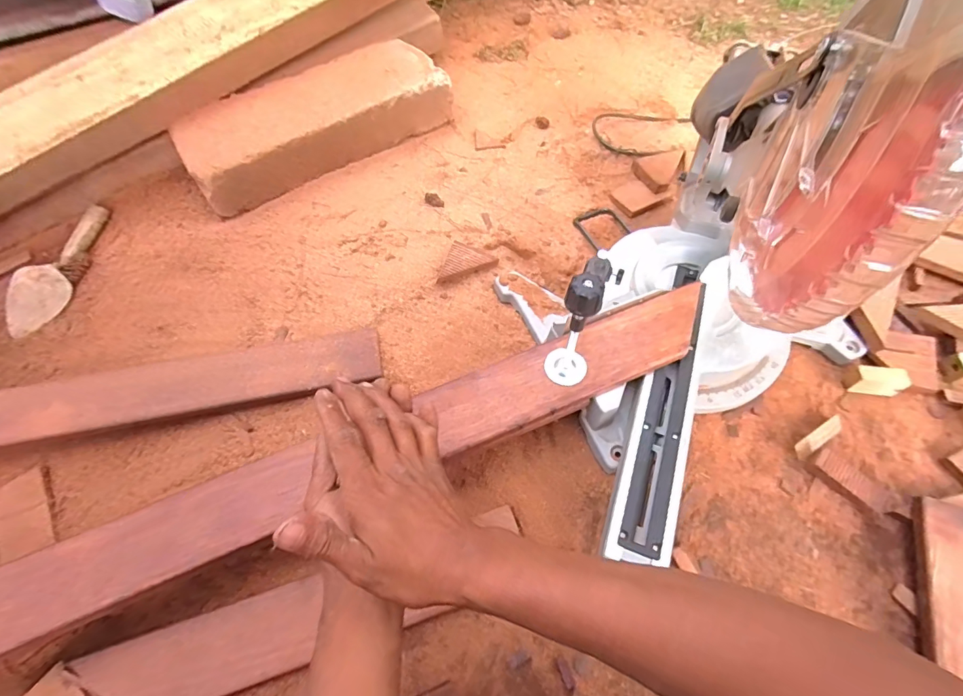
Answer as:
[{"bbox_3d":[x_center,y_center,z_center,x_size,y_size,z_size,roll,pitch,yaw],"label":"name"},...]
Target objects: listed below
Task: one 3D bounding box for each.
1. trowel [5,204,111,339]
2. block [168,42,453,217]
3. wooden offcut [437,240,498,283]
[{"bbox_3d":[-0.727,-0.134,0.777,0.062,0.065,0.254,22,67,15],"label":"trowel"},{"bbox_3d":[-0.316,-0.443,0.871,0.498,0.122,0.189,-33,66,-15],"label":"block"},{"bbox_3d":[-0.025,-0.135,0.742,0.075,0.031,0.085,23,63,15],"label":"wooden offcut"}]

